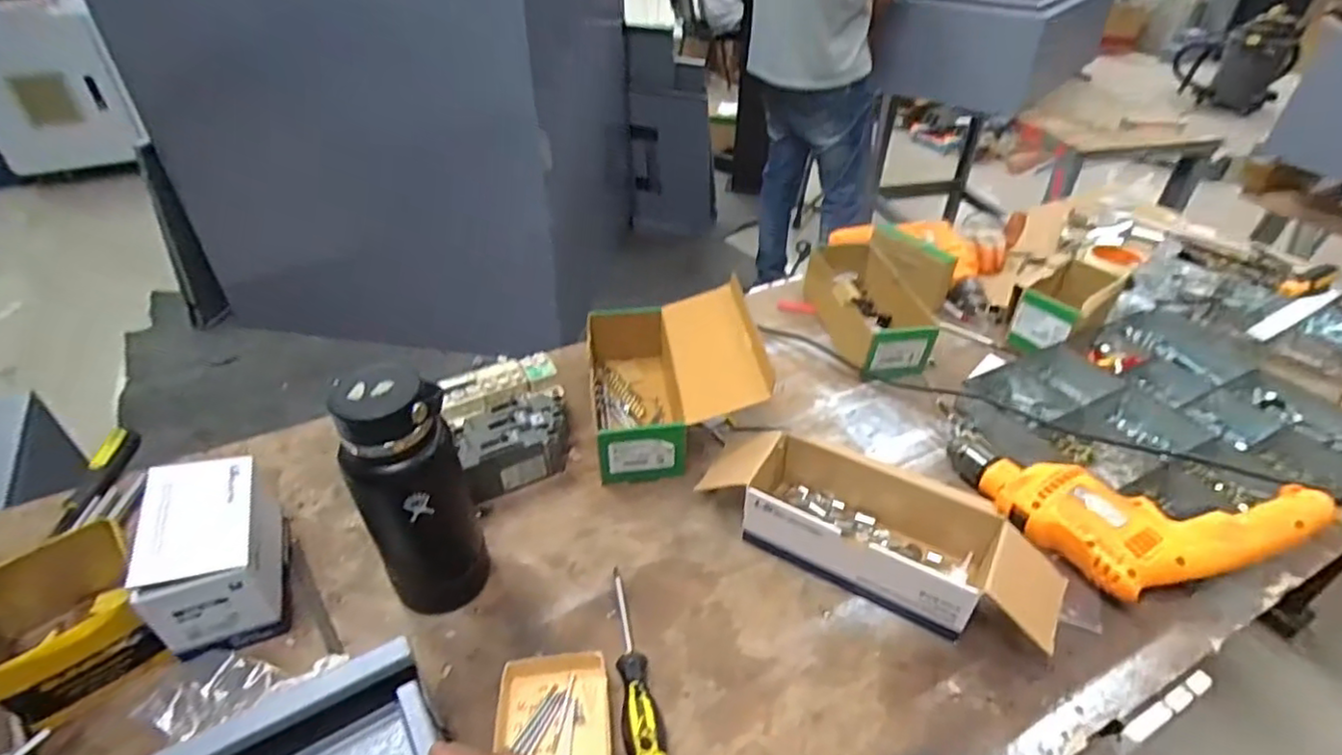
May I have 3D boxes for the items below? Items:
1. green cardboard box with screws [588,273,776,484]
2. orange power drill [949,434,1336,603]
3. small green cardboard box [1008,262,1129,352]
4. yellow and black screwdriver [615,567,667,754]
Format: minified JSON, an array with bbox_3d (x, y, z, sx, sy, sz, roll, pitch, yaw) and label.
[{"bbox_3d":[0.000,-0.008,0.816,0.197,0.127,0.258,-6,37,-5],"label":"green cardboard box with screws"},{"bbox_3d":[0.427,0.136,0.648,0.313,0.060,0.143,12,41,37],"label":"orange power drill"},{"bbox_3d":[0.574,-0.105,0.949,0.199,0.080,0.097,-30,42,-33],"label":"small green cardboard box"},{"bbox_3d":[-0.034,0.244,0.570,0.031,0.032,0.195,-9,35,-7],"label":"yellow and black screwdriver"}]

